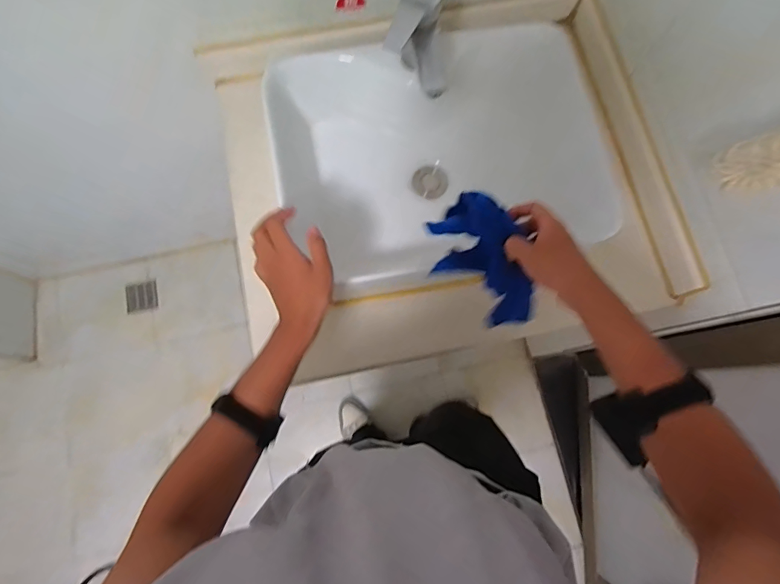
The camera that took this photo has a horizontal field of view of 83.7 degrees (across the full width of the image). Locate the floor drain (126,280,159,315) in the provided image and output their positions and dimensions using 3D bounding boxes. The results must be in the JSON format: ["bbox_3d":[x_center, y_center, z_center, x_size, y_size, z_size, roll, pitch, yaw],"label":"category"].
[{"bbox_3d":[-0.840,0.018,1.478,0.106,0.015,0.096,-11,92,-6],"label":"floor drain"}]

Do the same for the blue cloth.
[{"bbox_3d":[0.114,-0.033,0.536,0.084,0.115,0.160,-31,80,-7],"label":"blue cloth"}]

